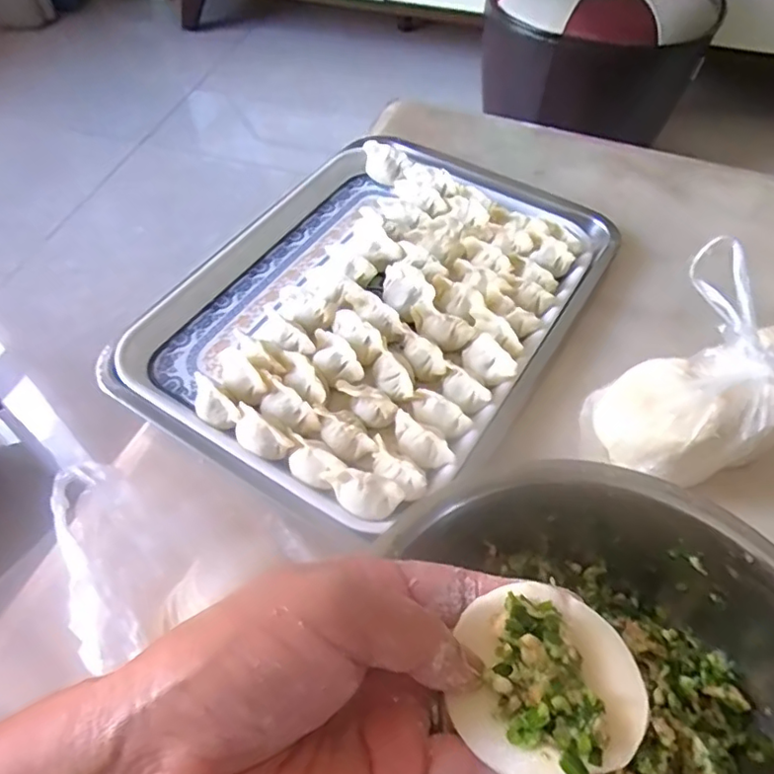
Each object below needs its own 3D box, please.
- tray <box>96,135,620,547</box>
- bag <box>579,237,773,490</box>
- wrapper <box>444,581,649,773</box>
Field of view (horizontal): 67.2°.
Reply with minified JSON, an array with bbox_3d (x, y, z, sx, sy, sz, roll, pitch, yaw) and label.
[{"bbox_3d":[0.003,-0.086,0.475,0.273,0.032,0.390,28,58,18],"label":"tray"},{"bbox_3d":[0.192,0.007,0.355,0.116,0.126,0.098,-34,62,-23],"label":"bag"},{"bbox_3d":[0.050,0.089,0.179,0.054,0.013,0.053,0,54,-1],"label":"wrapper"}]

